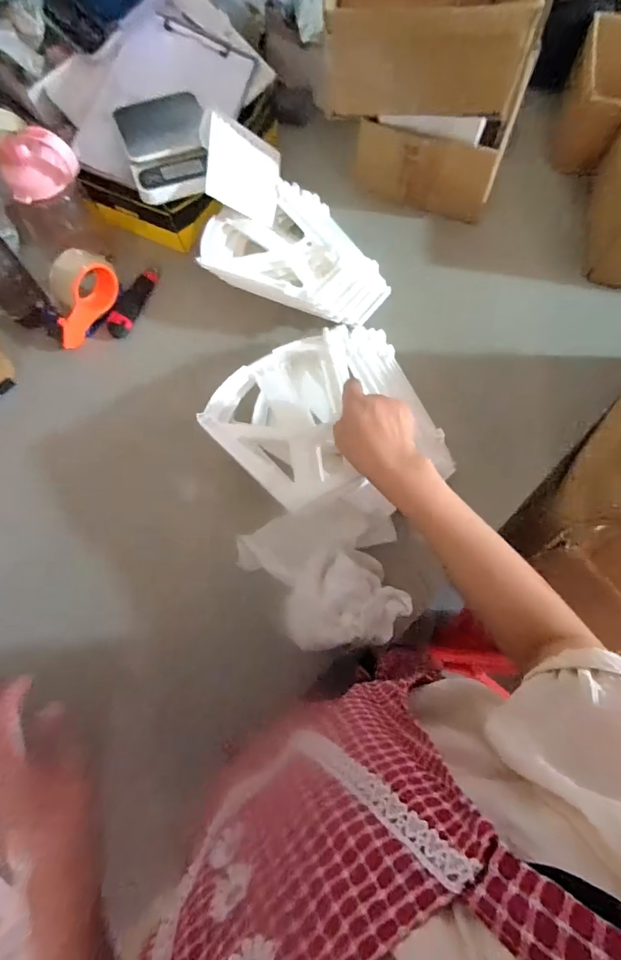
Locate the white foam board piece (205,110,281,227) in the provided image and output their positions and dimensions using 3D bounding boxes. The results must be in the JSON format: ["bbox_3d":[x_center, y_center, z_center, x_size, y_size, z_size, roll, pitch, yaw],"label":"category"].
[{"bbox_3d":[-0.104,-0.488,0.685,0.123,0.013,0.122,3,98,-38],"label":"white foam board piece"}]

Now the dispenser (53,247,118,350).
[{"bbox_3d":[-0.369,-0.288,0.680,0.068,0.077,0.137,29,73,11],"label":"dispenser"}]

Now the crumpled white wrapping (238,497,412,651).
[{"bbox_3d":[0.014,0.115,0.542,0.198,0.067,0.173,-8,70,-2],"label":"crumpled white wrapping"}]

